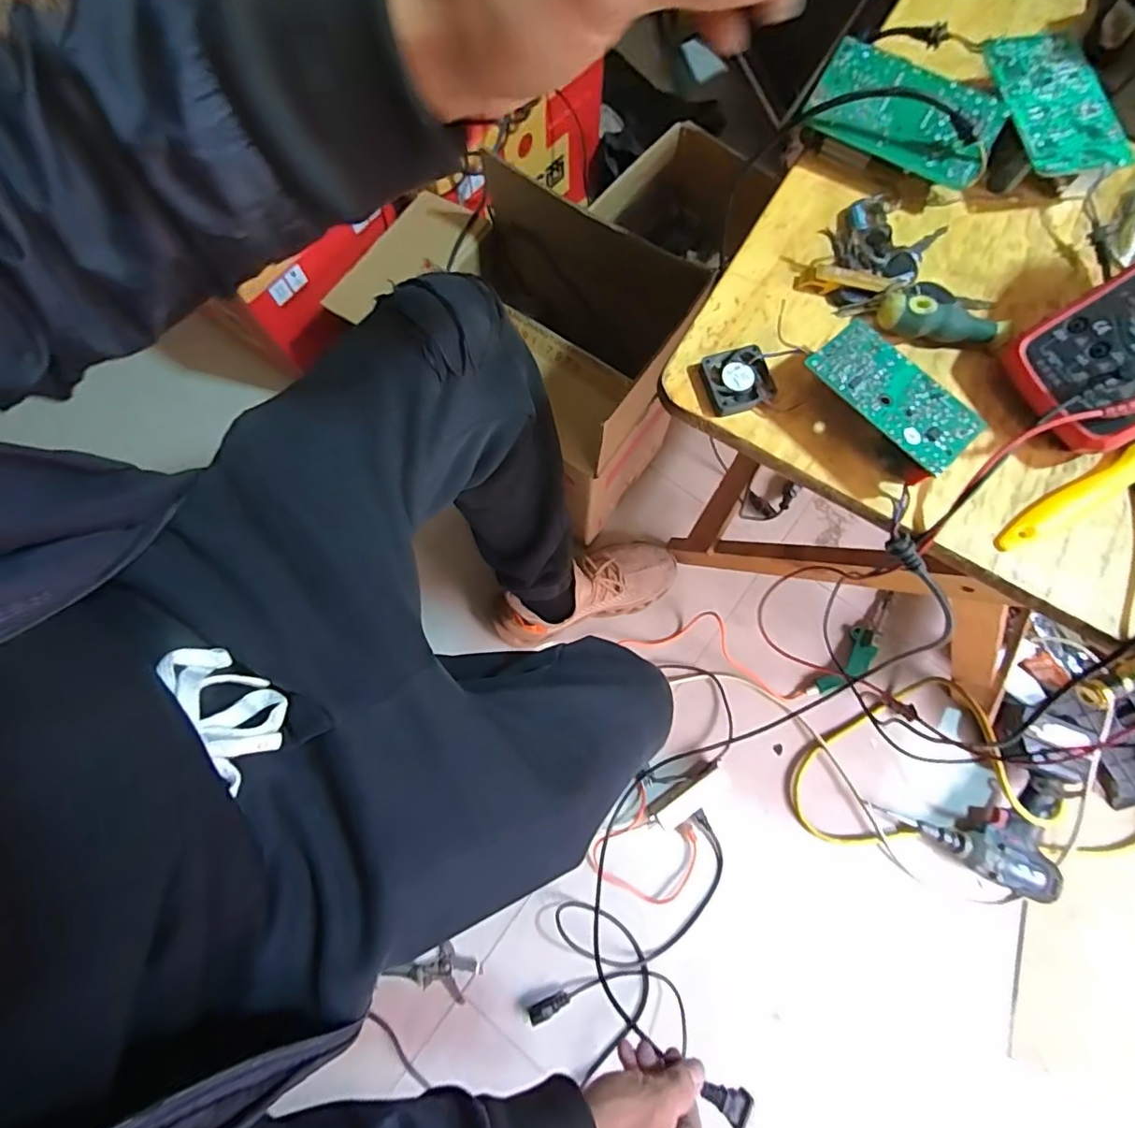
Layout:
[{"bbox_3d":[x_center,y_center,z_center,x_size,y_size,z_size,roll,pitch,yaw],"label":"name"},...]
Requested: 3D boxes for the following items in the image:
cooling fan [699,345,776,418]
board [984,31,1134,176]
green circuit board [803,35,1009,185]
[{"bbox_3d":[0.110,-0.120,0.354,0.040,0.011,0.041,-13,76,-3],"label":"cooling fan"},{"bbox_3d":[0.338,-0.322,0.380,0.068,0.008,0.119,-7,77,-1],"label":"board"},{"bbox_3d":[0.236,-0.314,0.379,0.124,0.018,0.066,29,91,7],"label":"green circuit board"}]

